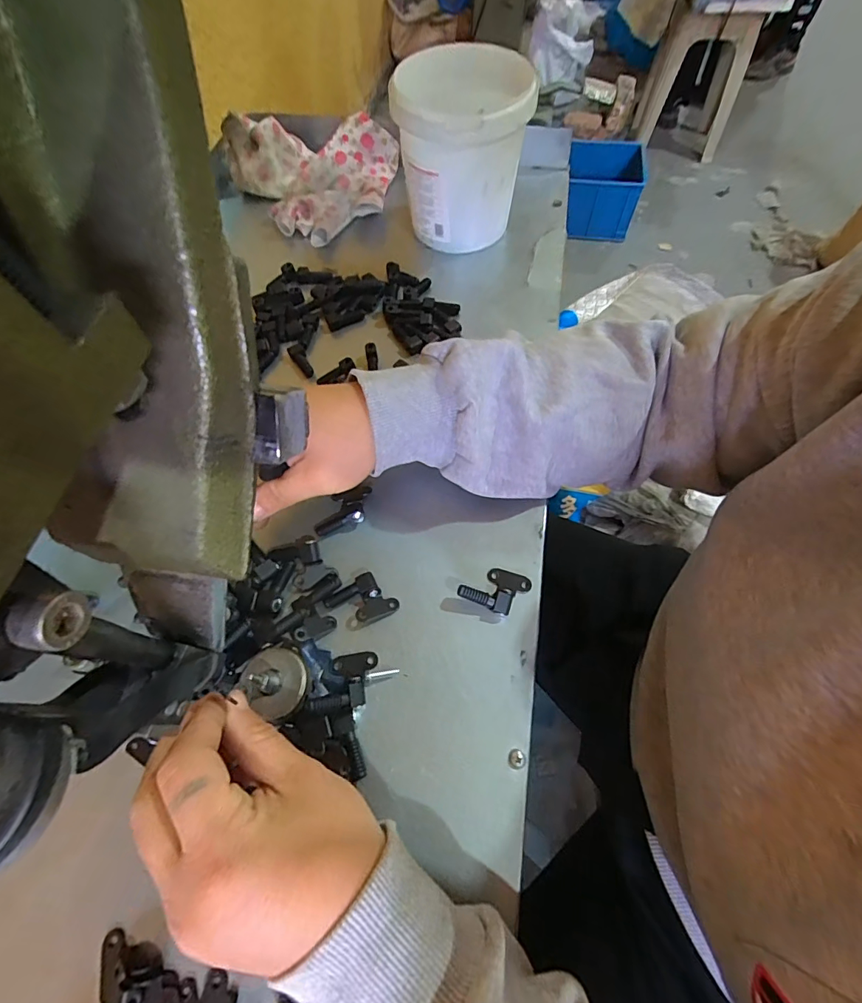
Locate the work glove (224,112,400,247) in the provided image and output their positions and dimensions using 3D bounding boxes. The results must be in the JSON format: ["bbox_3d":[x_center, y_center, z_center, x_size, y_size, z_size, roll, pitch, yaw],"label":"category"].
[{"bbox_3d":[-0.124,-0.372,0.491,0.153,0.054,0.176,-39,69,-16],"label":"work glove"}]

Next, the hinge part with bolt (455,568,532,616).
[{"bbox_3d":[0.043,0.057,0.294,0.042,0.013,0.032,19,66,11],"label":"hinge part with bolt"}]

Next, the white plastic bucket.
[{"bbox_3d":[0.032,-0.336,0.430,0.118,0.122,0.139,11,65,7],"label":"white plastic bucket"}]

